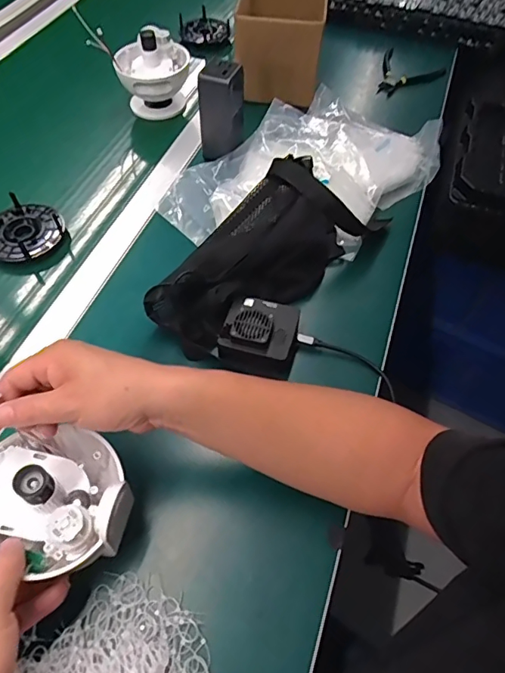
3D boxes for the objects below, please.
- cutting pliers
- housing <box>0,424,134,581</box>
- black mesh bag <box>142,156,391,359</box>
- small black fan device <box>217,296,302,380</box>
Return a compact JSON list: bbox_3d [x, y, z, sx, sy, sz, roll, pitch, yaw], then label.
[{"bbox_3d":[0.246,-0.441,0.816,0.097,0.013,0.120,-39,61,-10],"label":"cutting pliers"},{"bbox_3d":[-0.160,0.124,0.374,0.117,0.074,0.116,2,57,-2],"label":"housing"},{"bbox_3d":[0.007,-0.106,0.568,0.291,0.098,0.126,-37,64,-24],"label":"black mesh bag"},{"bbox_3d":[0.008,-0.003,0.531,0.082,0.049,0.076,11,56,5],"label":"small black fan device"}]

